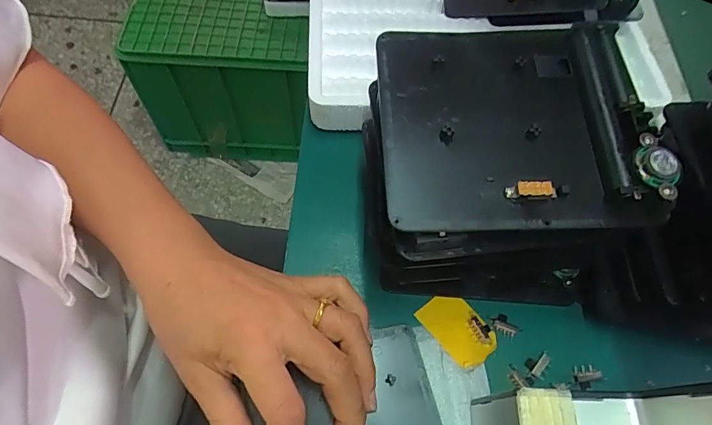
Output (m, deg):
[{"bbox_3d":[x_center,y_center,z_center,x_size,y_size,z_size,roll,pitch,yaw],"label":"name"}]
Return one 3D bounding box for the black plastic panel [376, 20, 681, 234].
[{"bbox_3d":[0.074,-0.045,0.210,0.122,0.023,0.104,0,64,-3],"label":"black plastic panel"}]

